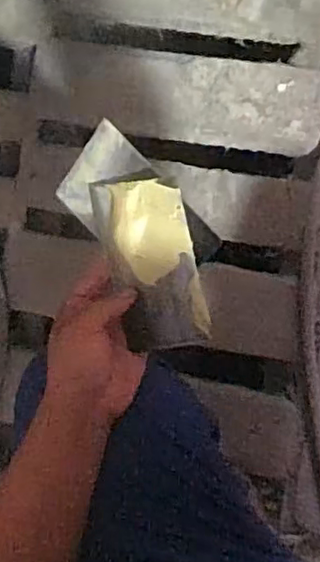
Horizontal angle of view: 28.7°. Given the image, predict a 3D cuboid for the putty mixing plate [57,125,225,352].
[{"bbox_3d":[-0.013,-0.035,0.496,0.092,0.034,0.179,-29,87,9],"label":"putty mixing plate"}]

